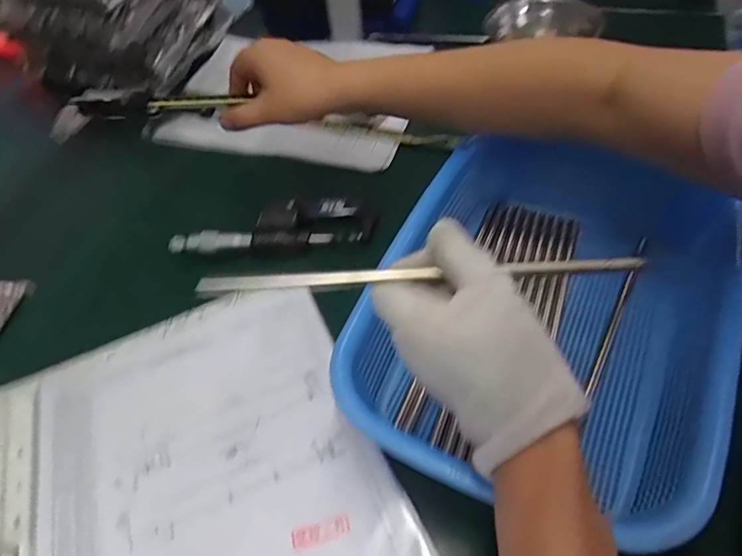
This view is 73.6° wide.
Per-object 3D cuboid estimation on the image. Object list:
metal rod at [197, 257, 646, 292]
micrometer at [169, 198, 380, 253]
[{"bbox_3d":[0.024,-0.002,0.263,0.230,0.007,0.006,-3,51,1],"label":"metal rod"},{"bbox_3d":[-0.089,-0.051,0.464,0.185,0.016,0.050,-4,51,2],"label":"micrometer"}]

